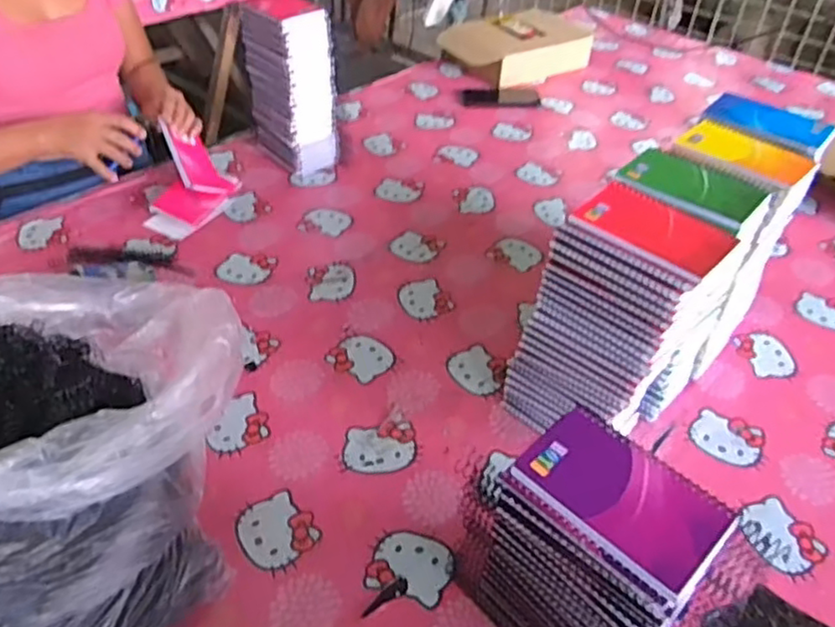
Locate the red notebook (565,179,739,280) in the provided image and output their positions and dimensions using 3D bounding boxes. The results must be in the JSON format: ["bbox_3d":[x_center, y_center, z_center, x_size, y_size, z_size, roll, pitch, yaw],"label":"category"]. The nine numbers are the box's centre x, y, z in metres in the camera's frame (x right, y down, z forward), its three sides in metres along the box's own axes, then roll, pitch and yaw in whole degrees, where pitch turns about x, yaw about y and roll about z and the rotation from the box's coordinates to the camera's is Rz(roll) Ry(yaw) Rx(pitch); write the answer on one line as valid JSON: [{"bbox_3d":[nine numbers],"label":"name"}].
[{"bbox_3d":[0.209,-0.075,0.601,0.079,0.015,0.128,-31,52,-31],"label":"red notebook"}]

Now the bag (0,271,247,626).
[{"bbox_3d":[-0.318,0.129,0.612,0.284,0.215,0.391,1,42,-1],"label":"bag"}]

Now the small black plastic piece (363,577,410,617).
[{"bbox_3d":[-0.029,0.265,0.625,0.016,0.004,0.051,34,51,31],"label":"small black plastic piece"}]

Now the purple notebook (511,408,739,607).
[{"bbox_3d":[0.139,0.123,0.456,0.082,0.011,0.126,-31,52,-31],"label":"purple notebook"}]

